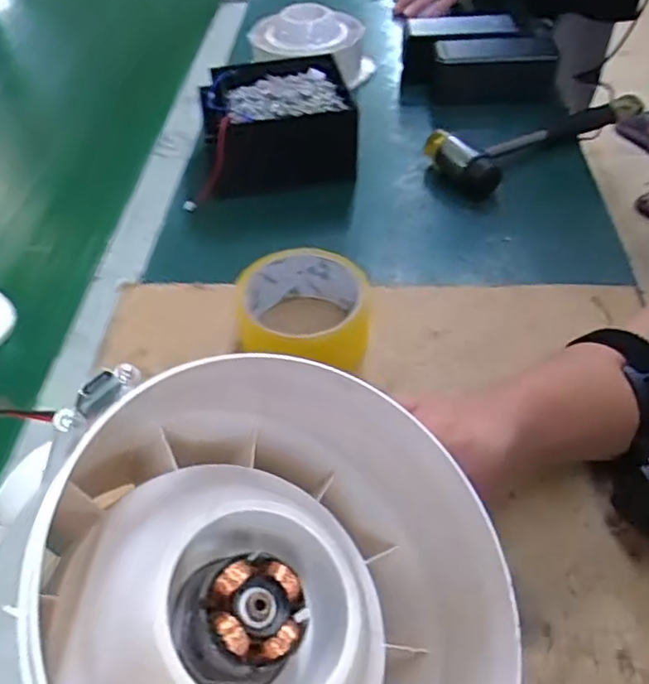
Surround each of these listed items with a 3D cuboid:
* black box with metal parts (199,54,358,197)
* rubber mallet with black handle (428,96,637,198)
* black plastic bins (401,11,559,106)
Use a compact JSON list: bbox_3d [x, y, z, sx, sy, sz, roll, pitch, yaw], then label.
[{"bbox_3d":[-0.046,-0.211,0.596,0.139,0.072,0.127,-9,48,-6],"label":"black box with metal parts"},{"bbox_3d":[0.211,-0.206,0.601,0.244,0.034,0.082,-28,53,-21],"label":"rubber mallet with black handle"},{"bbox_3d":[0.171,-0.310,0.675,0.166,0.059,0.100,6,49,7],"label":"black plastic bins"}]

